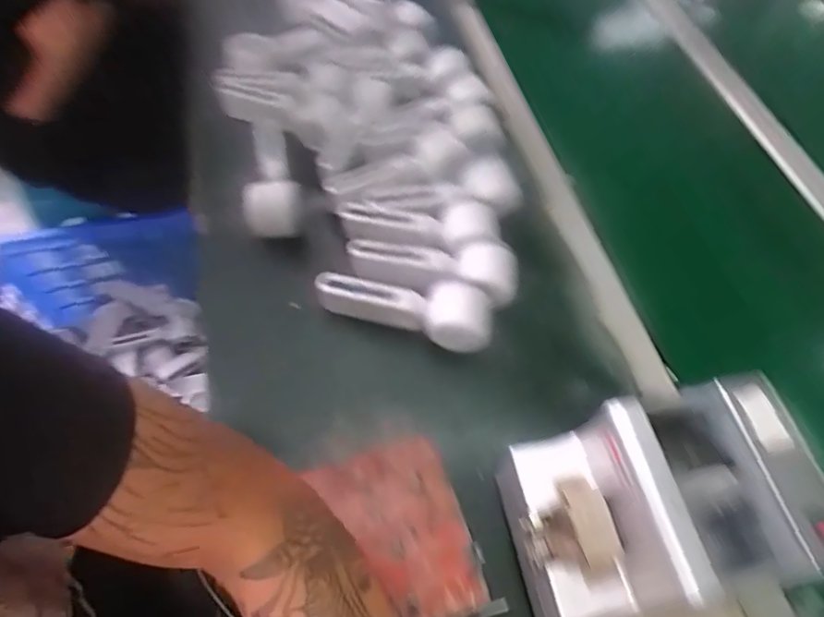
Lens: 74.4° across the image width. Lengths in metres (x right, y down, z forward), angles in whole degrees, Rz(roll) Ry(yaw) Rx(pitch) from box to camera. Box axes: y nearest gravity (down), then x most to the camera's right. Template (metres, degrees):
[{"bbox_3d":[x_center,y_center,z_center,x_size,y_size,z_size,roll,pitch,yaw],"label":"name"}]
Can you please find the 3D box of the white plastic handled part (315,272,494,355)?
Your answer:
[{"bbox_3d":[-0.007,0.001,0.542,0.174,0.049,0.056,12,58,3],"label":"white plastic handled part"}]

